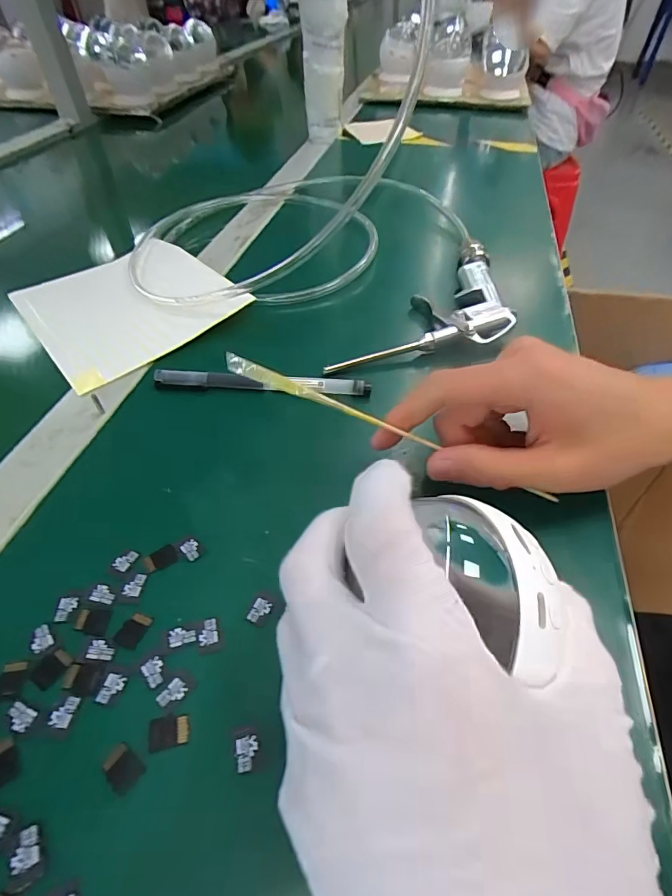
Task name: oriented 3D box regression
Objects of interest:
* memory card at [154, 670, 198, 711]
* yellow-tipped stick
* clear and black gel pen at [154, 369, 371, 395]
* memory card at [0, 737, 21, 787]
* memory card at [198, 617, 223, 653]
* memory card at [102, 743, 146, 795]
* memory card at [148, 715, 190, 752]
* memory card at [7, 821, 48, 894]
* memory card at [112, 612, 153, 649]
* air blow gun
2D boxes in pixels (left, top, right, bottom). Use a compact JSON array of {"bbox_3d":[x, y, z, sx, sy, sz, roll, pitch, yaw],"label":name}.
[{"bbox_3d":[-0.065,0.099,0.179,0.010,0.004,0.015,35,55,24],"label":"memory card"},{"bbox_3d":[-0.002,-0.023,0.225,0.113,0.006,0.007,22,50,-7],"label":"yellow-tipped stick"},{"bbox_3d":[-0.050,-0.045,0.299,0.144,0.011,0.011,4,49,3],"label":"clear and black gel pen"},{"bbox_3d":[-0.125,0.117,0.163,0.011,0.004,0.014,-29,58,-22],"label":"memory card"},{"bbox_3d":[-0.056,0.083,0.194,0.010,0.004,0.015,-11,50,-13],"label":"memory card"},{"bbox_3d":[-0.079,0.119,0.162,0.015,0.004,0.011,31,54,24],"label":"memory card"},{"bbox_3d":[-0.065,0.110,0.170,0.015,0.004,0.011,-6,48,-7],"label":"memory card"},{"bbox_3d":[-0.103,0.136,0.146,0.011,0.004,0.016,-13,52,-14],"label":"memory card"},{"bbox_3d":[-0.090,0.081,0.195,0.011,0.004,0.014,16,49,12],"label":"memory card"},{"bbox_3d":[0.090,-0.103,0.338,0.084,0.020,0.204,31,56,24],"label":"air blow gun"}]

